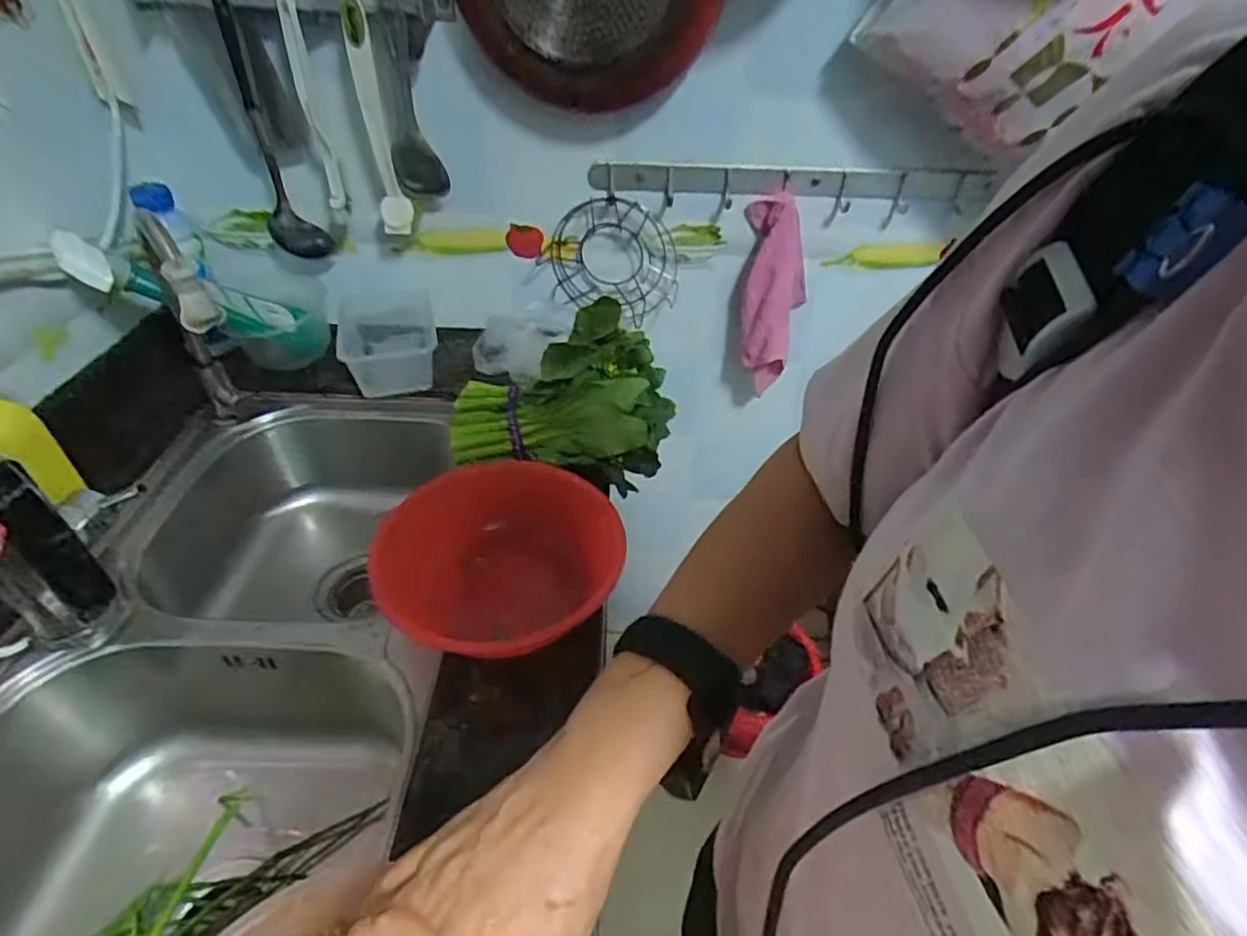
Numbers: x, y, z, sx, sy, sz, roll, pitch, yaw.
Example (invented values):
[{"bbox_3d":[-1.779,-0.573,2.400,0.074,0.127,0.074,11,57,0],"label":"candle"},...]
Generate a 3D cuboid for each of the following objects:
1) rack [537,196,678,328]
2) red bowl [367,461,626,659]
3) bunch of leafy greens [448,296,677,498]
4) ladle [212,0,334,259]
[{"bbox_3d":[-0.017,-0.315,0.955,0.193,0.164,0.046,8,42,6],"label":"rack"},{"bbox_3d":[-0.105,0.079,0.573,0.194,0.068,0.208,2,42,-1],"label":"red bowl"},{"bbox_3d":[-0.066,-0.079,0.663,0.230,0.157,0.112,0,42,-3],"label":"bunch of leafy greens"},{"bbox_3d":[-0.430,-0.400,0.791,0.068,0.313,0.092,-18,46,-22],"label":"ladle"}]

